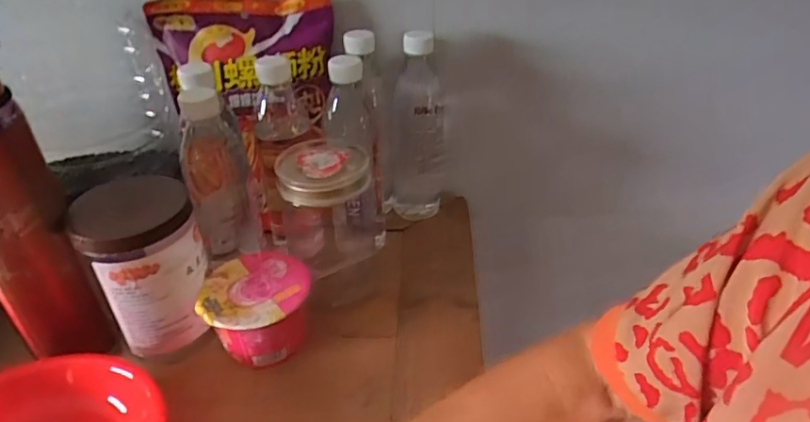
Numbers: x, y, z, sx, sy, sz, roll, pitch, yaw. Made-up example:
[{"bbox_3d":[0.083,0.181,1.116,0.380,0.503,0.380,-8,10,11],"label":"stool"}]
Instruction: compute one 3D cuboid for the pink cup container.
[{"bbox_3d":[-0.135,0.094,0.520,0.092,0.066,0.095,0,36,0],"label":"pink cup container"}]

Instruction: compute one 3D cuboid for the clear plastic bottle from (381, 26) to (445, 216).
[{"bbox_3d":[0.014,-0.100,0.659,0.067,0.227,0.061,3,36,4],"label":"clear plastic bottle"}]

